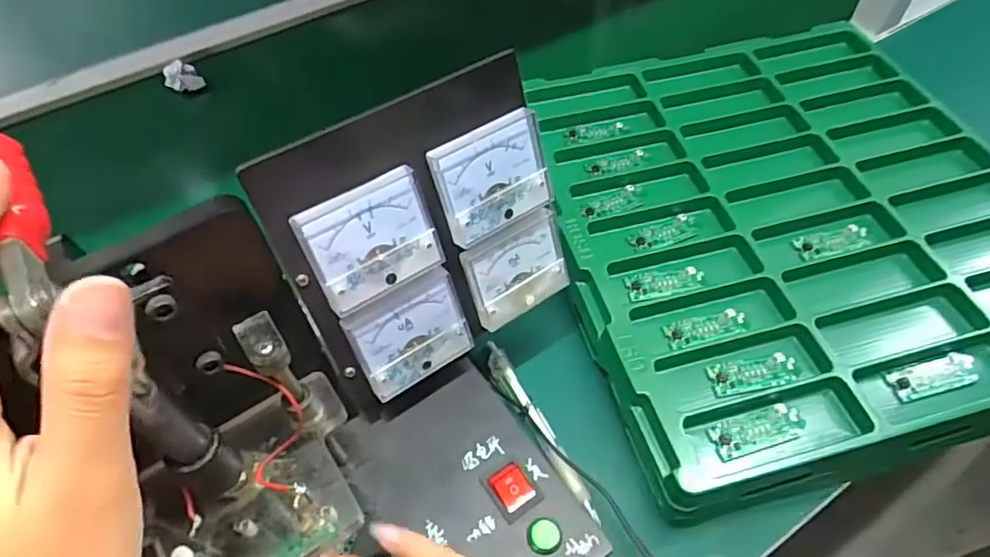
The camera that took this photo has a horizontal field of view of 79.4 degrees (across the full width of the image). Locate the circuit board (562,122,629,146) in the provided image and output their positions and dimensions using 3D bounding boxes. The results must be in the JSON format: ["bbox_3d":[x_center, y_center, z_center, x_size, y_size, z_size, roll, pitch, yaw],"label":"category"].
[{"bbox_3d":[0.092,-0.135,0.548,0.059,0.005,0.019,-12,54,-7],"label":"circuit board"}]

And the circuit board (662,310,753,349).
[{"bbox_3d":[0.149,0.034,0.419,0.061,0.004,0.021,-14,54,-8],"label":"circuit board"}]

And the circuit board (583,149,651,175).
[{"bbox_3d":[0.108,-0.101,0.520,0.061,0.004,0.019,-14,54,-9],"label":"circuit board"}]

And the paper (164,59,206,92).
[{"bbox_3d":[-0.353,-0.228,0.674,0.037,0.025,0.028,-29,58,-19],"label":"paper"}]

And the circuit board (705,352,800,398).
[{"bbox_3d":[0.172,0.063,0.396,0.059,0.004,0.024,-10,54,-6],"label":"circuit board"}]

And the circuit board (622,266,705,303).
[{"bbox_3d":[0.127,0.003,0.443,0.060,0.005,0.025,-12,54,-7],"label":"circuit board"}]

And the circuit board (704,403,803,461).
[{"bbox_3d":[0.164,0.094,0.371,0.061,0.004,0.025,-15,54,-10],"label":"circuit board"}]

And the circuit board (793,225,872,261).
[{"bbox_3d":[0.262,-0.029,0.461,0.061,0.007,0.026,-14,54,-9],"label":"circuit board"}]

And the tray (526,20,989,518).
[{"bbox_3d":[0.239,-0.054,0.492,0.385,0.041,0.397,-13,54,-8],"label":"tray"}]

